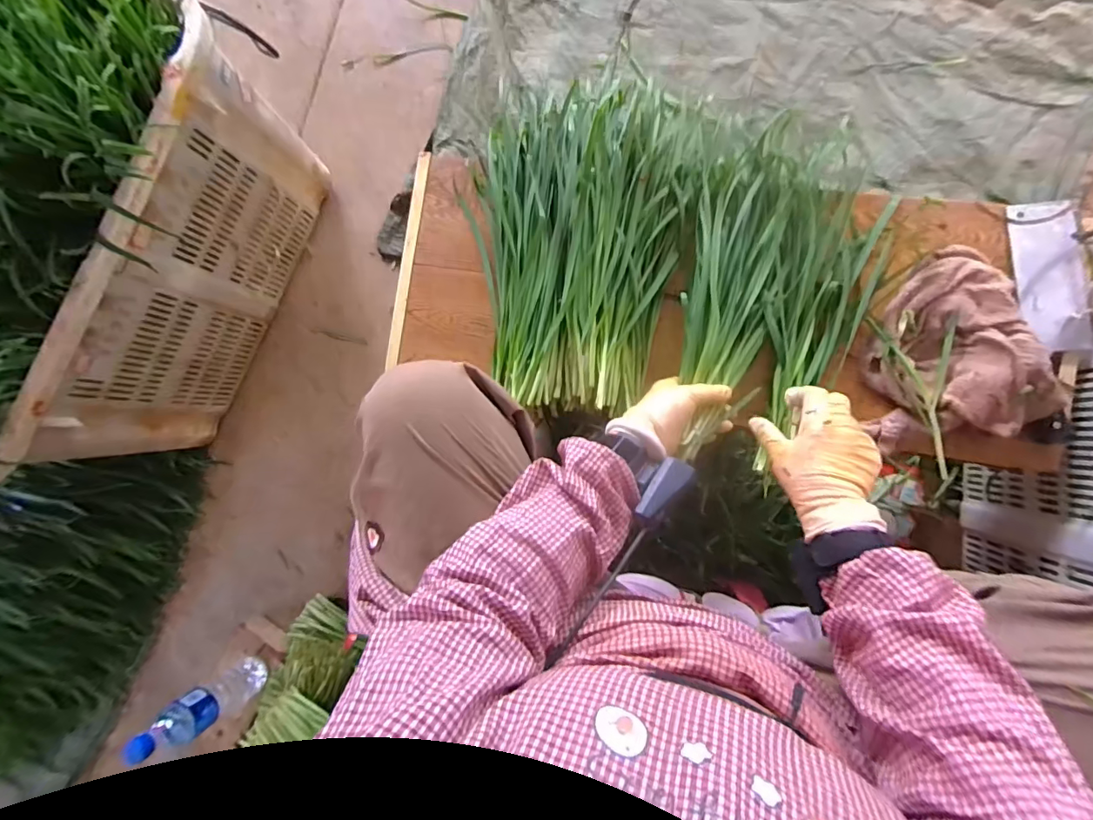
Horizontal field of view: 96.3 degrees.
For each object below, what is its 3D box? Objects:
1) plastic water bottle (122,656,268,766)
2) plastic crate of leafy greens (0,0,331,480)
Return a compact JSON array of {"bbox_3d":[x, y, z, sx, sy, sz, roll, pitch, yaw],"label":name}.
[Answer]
[{"bbox_3d":[-0.533,0.464,0.771,0.072,0.218,0.062,-39,85,3],"label":"plastic water bottle"},{"bbox_3d":[-0.696,-0.257,0.688,0.382,0.442,0.646,29,91,6],"label":"plastic crate of leafy greens"}]

